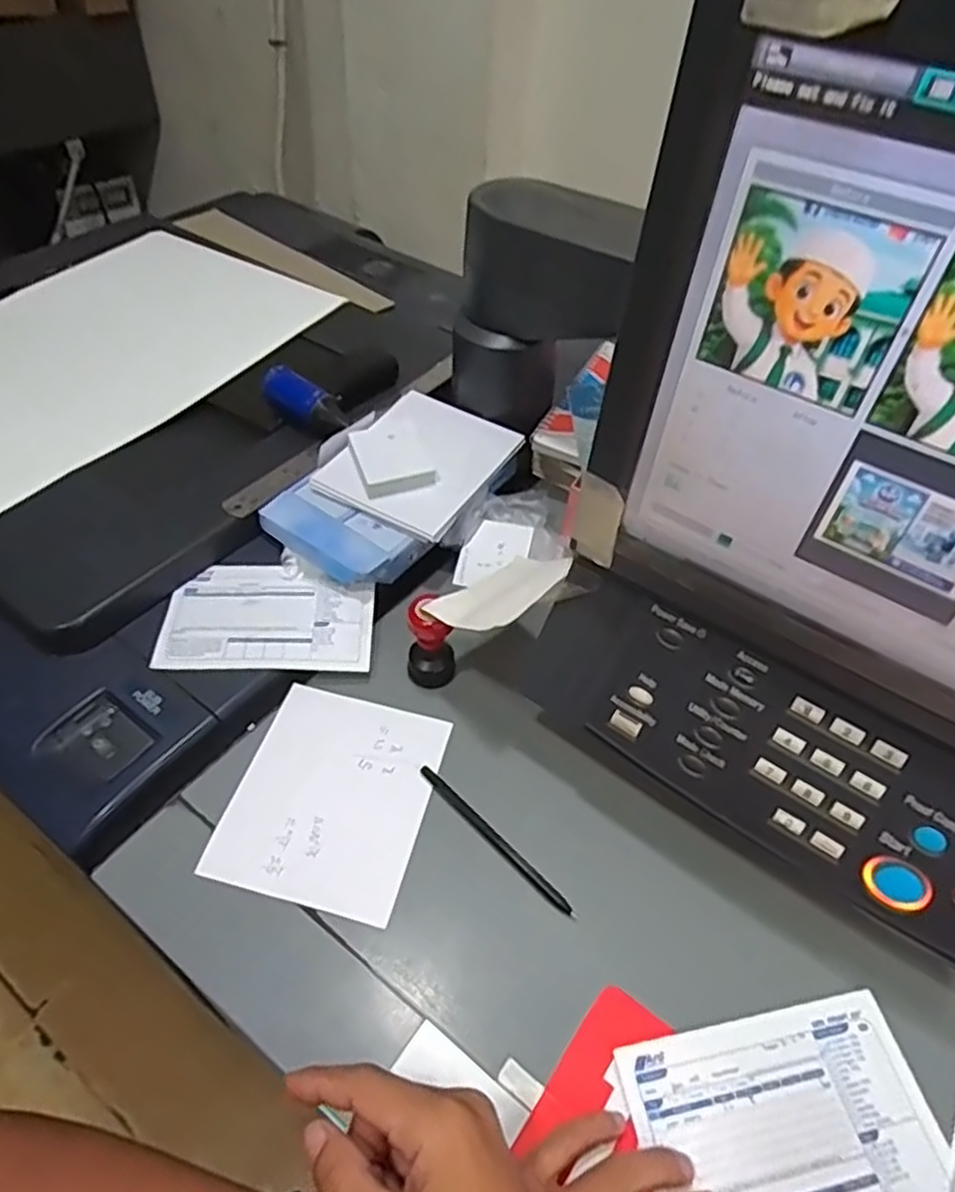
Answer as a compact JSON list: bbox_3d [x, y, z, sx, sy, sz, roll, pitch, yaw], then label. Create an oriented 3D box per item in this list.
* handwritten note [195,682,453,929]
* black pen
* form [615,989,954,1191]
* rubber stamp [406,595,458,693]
[{"bbox_3d":[-0.099,0.136,0.501,0.126,0.007,0.149,12,48,7],"label":"handwritten note"},{"bbox_3d":[0.011,0.160,0.479,0.011,0.006,0.138,-35,59,-30],"label":"black pen"},{"bbox_3d":[0.166,0.283,0.385,0.159,0.004,0.102,-6,49,-10],"label":"form"},{"bbox_3d":[-0.034,0.034,0.544,0.038,0.071,0.032,2,48,-3],"label":"rubber stamp"}]

